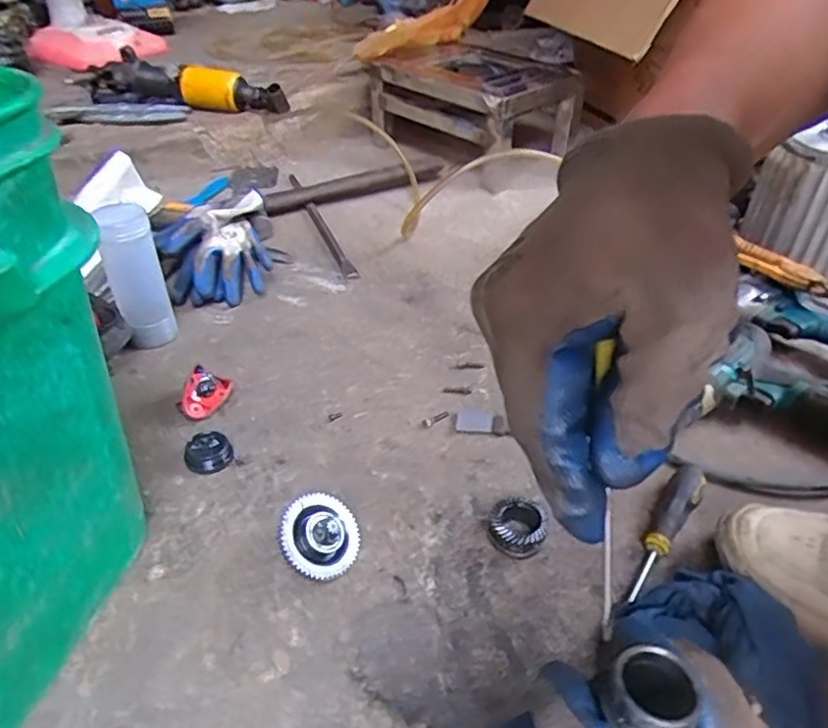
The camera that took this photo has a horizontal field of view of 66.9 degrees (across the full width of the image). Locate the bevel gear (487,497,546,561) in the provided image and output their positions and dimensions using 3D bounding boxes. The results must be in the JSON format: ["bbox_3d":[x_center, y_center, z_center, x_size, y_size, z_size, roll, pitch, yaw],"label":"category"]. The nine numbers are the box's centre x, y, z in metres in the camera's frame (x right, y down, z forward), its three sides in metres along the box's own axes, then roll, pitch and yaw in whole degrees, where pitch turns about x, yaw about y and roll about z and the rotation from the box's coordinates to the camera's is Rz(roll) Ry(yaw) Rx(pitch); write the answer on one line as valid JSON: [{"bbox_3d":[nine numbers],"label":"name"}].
[{"bbox_3d":[0.083,0.133,0.508,0.043,0.028,0.042,0,39,0],"label":"bevel gear"}]

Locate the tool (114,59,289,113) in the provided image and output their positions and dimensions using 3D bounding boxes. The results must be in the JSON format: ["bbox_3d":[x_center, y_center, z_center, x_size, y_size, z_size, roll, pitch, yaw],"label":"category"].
[{"bbox_3d":[-0.426,-0.540,1.233,0.370,0.087,0.080,10,38,13],"label":"tool"}]

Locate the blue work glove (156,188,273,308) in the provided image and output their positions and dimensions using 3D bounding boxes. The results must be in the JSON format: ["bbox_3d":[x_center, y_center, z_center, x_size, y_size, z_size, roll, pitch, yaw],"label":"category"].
[{"bbox_3d":[-0.259,-0.149,0.817,0.132,0.087,0.146,-11,41,-14],"label":"blue work glove"}]

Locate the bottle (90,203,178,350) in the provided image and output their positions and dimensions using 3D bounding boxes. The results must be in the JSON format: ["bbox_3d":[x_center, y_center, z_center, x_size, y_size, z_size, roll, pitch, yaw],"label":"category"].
[{"bbox_3d":[-0.299,-0.090,0.682,0.051,0.157,0.041,-14,42,-18],"label":"bottle"}]

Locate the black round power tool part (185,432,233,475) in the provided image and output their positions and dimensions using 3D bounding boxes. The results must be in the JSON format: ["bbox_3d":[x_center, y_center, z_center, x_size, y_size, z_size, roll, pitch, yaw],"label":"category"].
[{"bbox_3d":[-0.191,0.083,0.579,0.040,0.019,0.040,0,39,0],"label":"black round power tool part"}]

